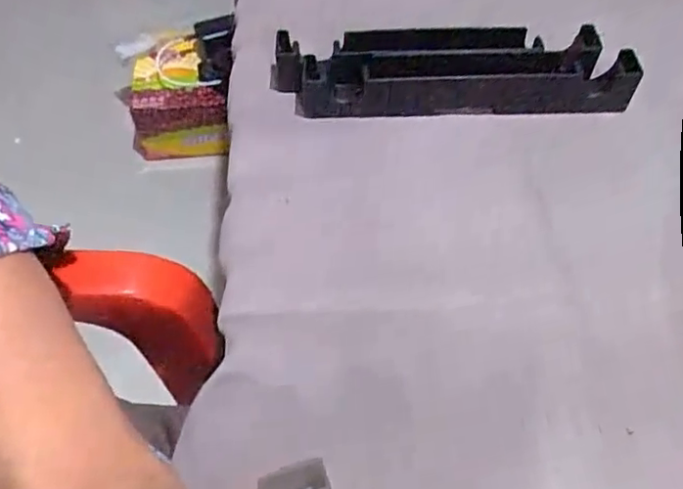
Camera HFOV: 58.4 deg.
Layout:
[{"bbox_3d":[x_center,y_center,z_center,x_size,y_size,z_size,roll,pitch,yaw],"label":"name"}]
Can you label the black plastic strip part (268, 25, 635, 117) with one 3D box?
[{"bbox_3d":[0.064,-0.107,0.377,0.217,0.033,0.050,1,56,1],"label":"black plastic strip part"}]

